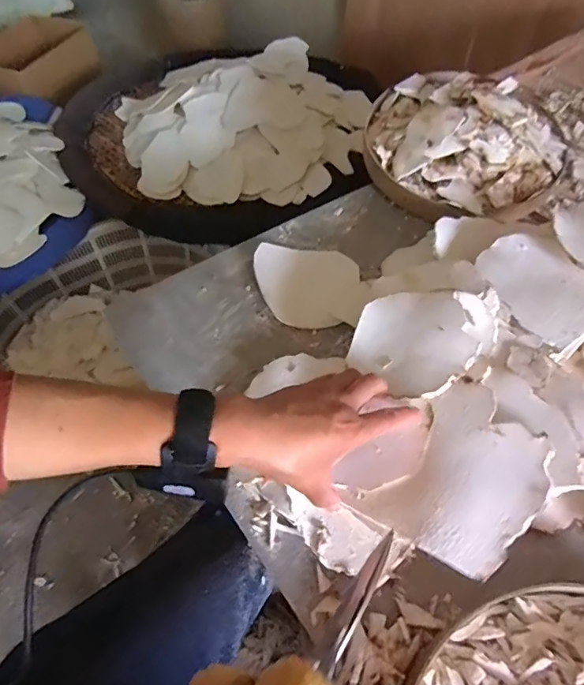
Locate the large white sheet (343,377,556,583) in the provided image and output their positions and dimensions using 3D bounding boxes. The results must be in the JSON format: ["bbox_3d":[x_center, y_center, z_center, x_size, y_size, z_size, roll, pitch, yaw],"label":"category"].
[{"bbox_3d":[0.138,0.112,0.383,0.151,0.010,0.114,-40,59,-16],"label":"large white sheet"}]

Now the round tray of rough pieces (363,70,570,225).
[{"bbox_3d":[0.241,-0.305,0.696,0.224,0.102,0.290,-37,61,-22],"label":"round tray of rough pieces"}]

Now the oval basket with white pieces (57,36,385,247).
[{"bbox_3d":[-0.220,-0.623,1.280,0.820,0.199,0.724,-4,55,-1],"label":"oval basket with white pieces"}]

